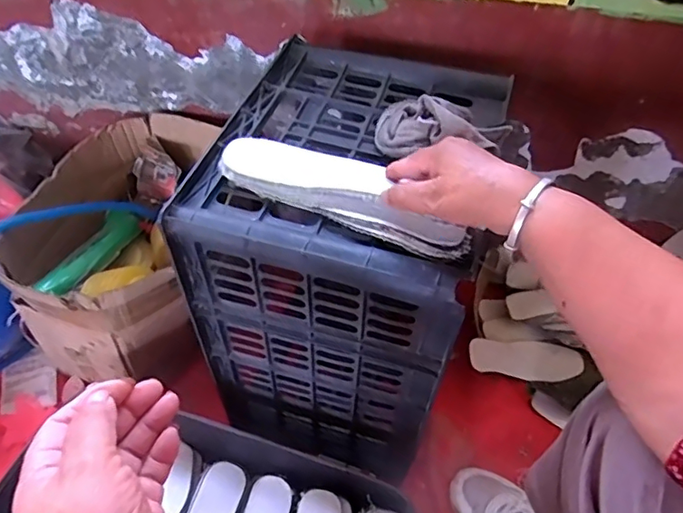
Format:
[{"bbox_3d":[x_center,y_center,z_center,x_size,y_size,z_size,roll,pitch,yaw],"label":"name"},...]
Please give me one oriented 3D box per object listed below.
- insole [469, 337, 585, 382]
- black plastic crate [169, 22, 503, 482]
[{"bbox_3d":[0.299,0.168,0.857,0.188,0.017,0.060,5,79,-6],"label":"insole"},{"bbox_3d":[0.010,0.029,0.694,0.264,0.443,0.311,14,50,11],"label":"black plastic crate"}]

